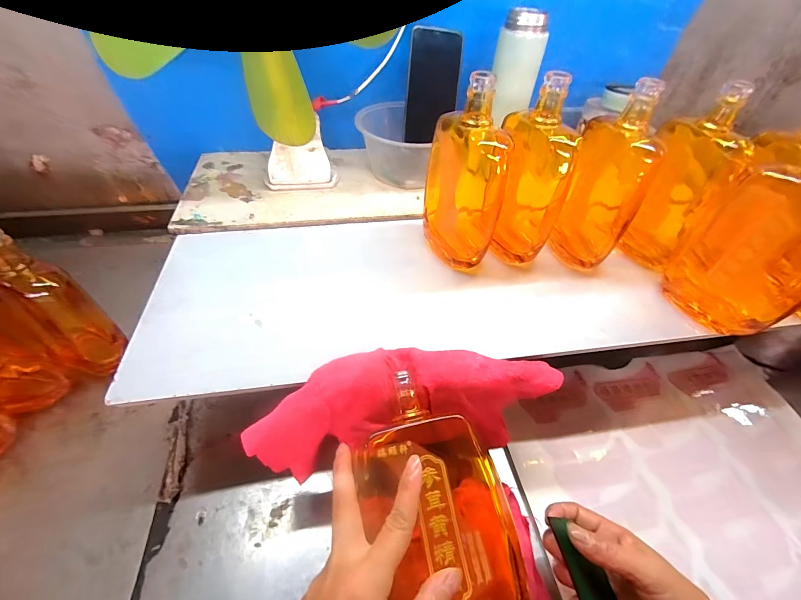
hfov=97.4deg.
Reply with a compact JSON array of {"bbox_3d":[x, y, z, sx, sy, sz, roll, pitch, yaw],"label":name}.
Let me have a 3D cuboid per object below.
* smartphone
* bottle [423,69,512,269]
[{"bbox_3d":[0.048,-0.315,0.526,0.077,0.145,0.007,-2,31,-9],"label":"smartphone"},{"bbox_3d":[0.070,-0.125,0.389,0.054,0.184,0.101,-11,52,-15],"label":"bottle"}]

